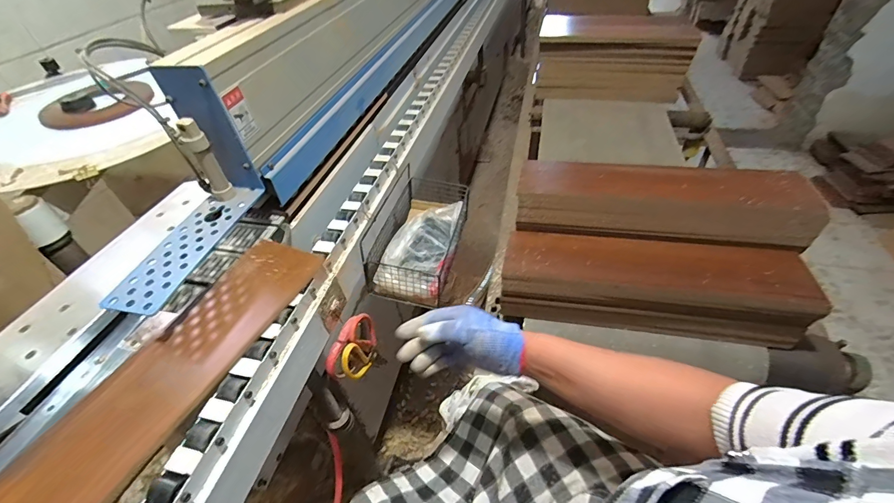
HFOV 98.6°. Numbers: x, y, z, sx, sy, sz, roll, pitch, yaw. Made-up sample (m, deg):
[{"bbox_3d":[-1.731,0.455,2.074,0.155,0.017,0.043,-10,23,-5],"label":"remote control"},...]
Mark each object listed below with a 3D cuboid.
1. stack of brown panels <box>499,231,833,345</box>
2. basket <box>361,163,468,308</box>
[{"bbox_3d":[0.340,0.049,0.668,0.472,0.120,0.121,6,46,10],"label":"stack of brown panels"},{"bbox_3d":[-0.047,-0.037,0.760,0.131,0.085,0.280,7,46,11],"label":"basket"}]

